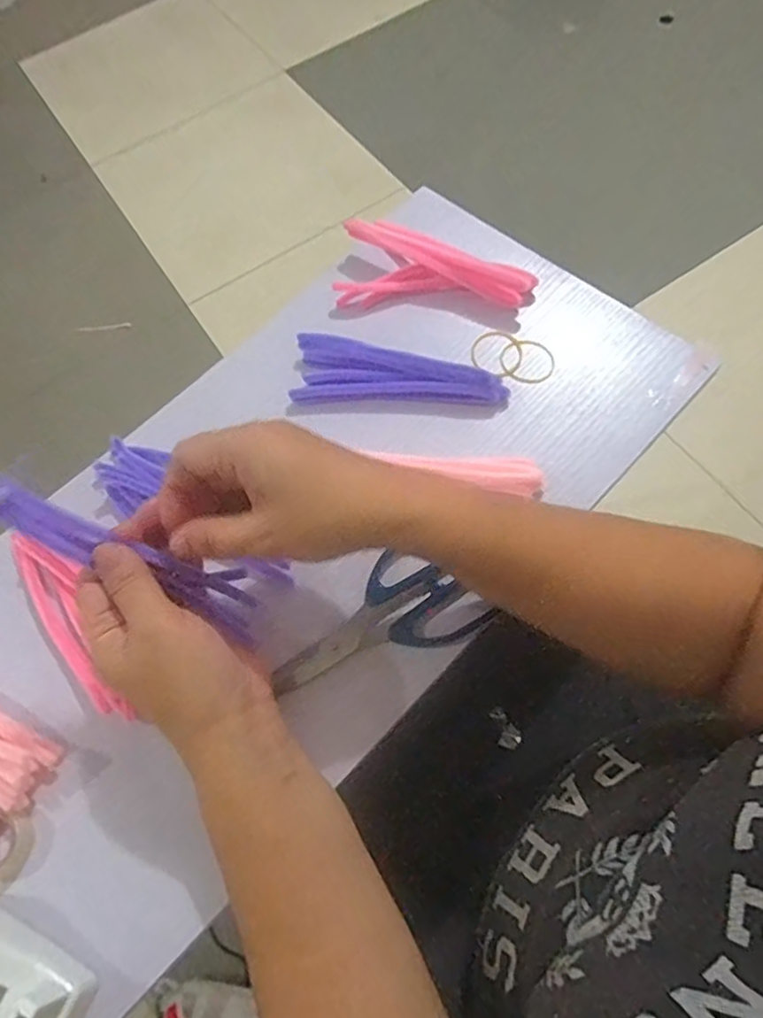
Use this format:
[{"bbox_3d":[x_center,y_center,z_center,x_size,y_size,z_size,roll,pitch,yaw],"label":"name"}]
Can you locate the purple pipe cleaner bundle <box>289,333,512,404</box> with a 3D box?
[{"bbox_3d":[0.012,-0.101,0.441,0.149,0.017,0.048,3,66,5],"label":"purple pipe cleaner bundle"}]

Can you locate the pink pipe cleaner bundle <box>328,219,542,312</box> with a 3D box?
[{"bbox_3d":[0.043,-0.184,0.468,0.147,0.028,0.060,6,66,7],"label":"pink pipe cleaner bundle"}]

